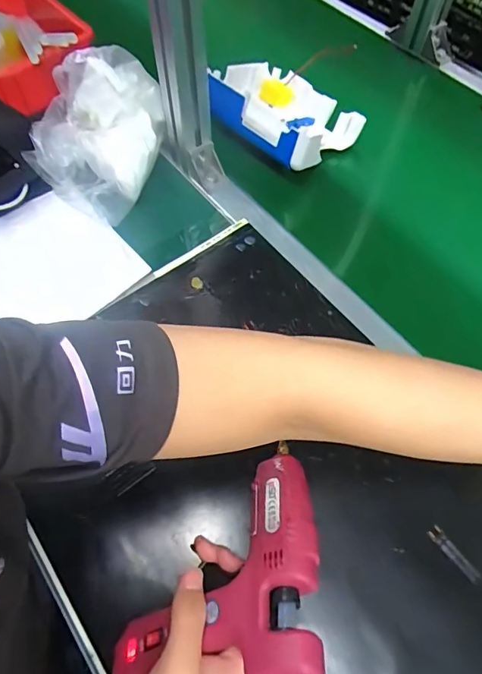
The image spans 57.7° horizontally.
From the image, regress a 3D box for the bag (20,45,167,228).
[{"bbox_3d":[-0.179,-0.245,0.540,0.164,0.097,0.201,-5,62,-3],"label":"bag"}]

